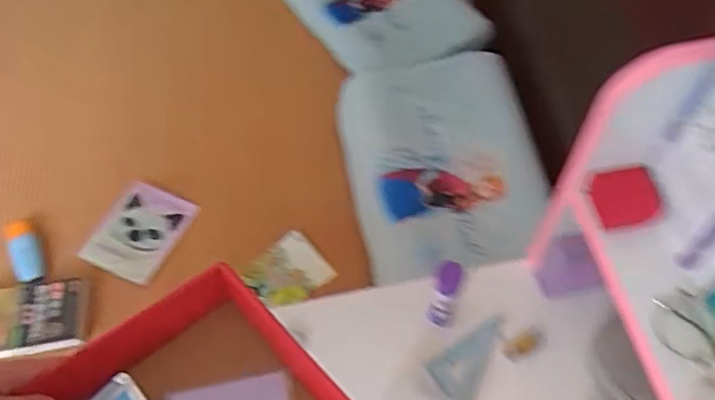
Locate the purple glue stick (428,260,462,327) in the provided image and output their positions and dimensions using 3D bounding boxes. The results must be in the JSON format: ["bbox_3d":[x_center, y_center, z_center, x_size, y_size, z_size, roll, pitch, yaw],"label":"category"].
[{"bbox_3d":[0.097,0.109,0.713,0.025,0.126,0.030,14,60,11],"label":"purple glue stick"}]

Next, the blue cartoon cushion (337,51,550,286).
[{"bbox_3d":[0.127,-0.058,1.043,0.279,0.147,0.410,-8,59,-2],"label":"blue cartoon cushion"}]

